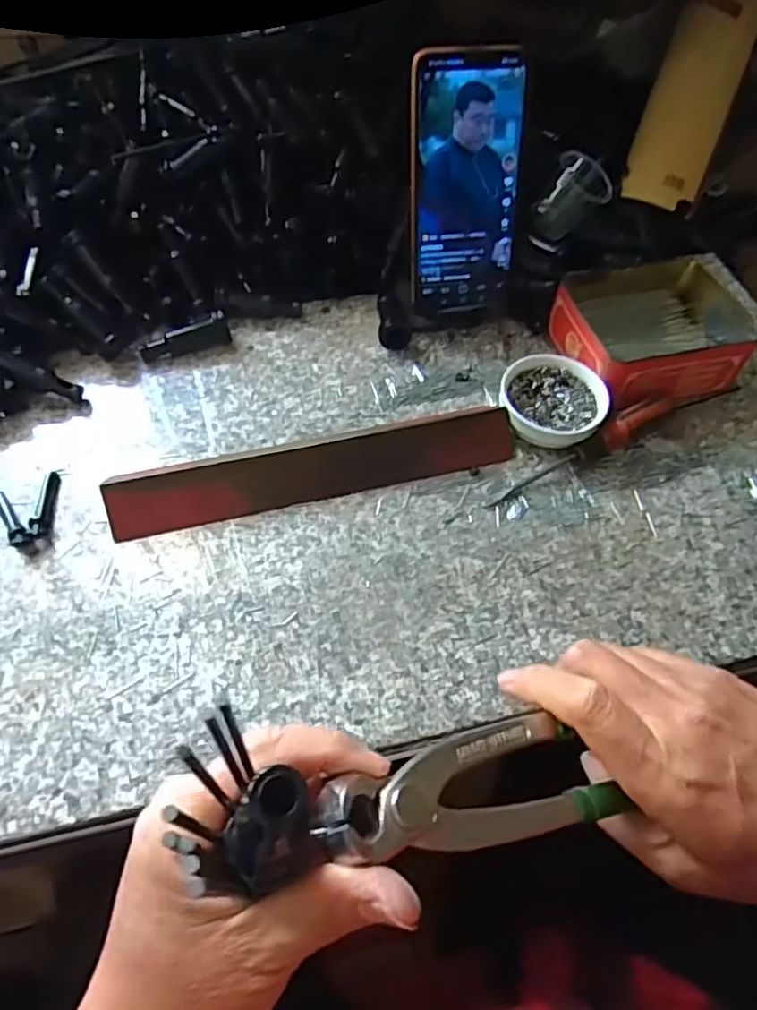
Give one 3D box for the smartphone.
[{"bbox_3d":[0.060,-0.217,0.451,0.074,0.164,0.011,-8,35,-9],"label":"smartphone"}]

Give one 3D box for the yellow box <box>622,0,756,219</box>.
[{"bbox_3d":[0.283,-0.368,0.581,0.071,0.031,0.203,20,96,10],"label":"yellow box"}]

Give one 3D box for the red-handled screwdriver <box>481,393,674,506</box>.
[{"bbox_3d":[0.140,-0.037,0.443,0.143,0.018,0.019,-29,61,-7],"label":"red-handled screwdriver"}]

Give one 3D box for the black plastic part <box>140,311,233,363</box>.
[{"bbox_3d":[-0.141,-0.121,0.476,0.064,0.025,0.013,-15,57,-13],"label":"black plastic part"}]

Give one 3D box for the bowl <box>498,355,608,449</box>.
[{"bbox_3d":[0.120,-0.071,0.453,0.070,0.028,0.067,2,55,-2],"label":"bowl"}]

